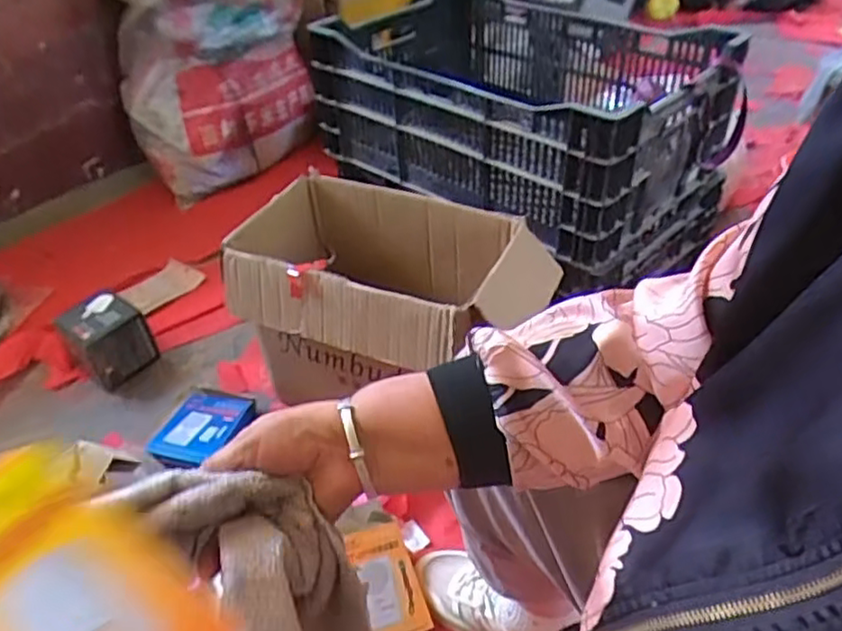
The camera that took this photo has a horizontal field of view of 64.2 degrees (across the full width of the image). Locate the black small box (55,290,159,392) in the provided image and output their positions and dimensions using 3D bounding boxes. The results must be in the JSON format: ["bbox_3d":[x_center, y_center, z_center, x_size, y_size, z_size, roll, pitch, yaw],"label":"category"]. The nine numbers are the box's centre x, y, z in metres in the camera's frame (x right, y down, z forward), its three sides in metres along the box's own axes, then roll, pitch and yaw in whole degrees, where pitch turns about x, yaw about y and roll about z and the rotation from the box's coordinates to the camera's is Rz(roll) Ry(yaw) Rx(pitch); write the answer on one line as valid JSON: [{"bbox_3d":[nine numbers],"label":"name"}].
[{"bbox_3d":[-0.543,0.039,1.167,0.119,0.118,0.092,-29,45,-28],"label":"black small box"}]

